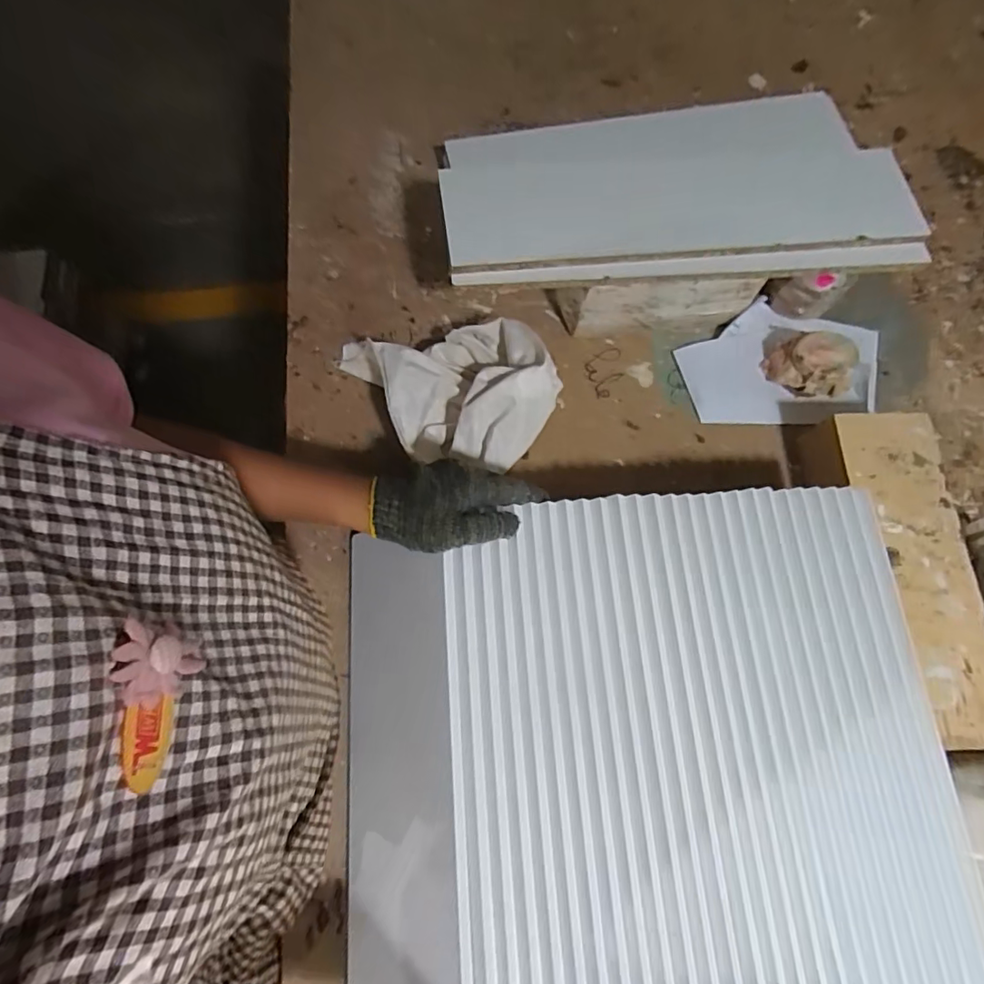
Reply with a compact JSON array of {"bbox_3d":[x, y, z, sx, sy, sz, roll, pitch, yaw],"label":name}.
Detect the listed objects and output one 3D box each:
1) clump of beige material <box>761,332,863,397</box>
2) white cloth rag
[{"bbox_3d":[0.391,-0.155,0.659,0.077,0.059,0.094,-39,77,-12],"label":"clump of beige material"},{"bbox_3d":[-0.047,-0.115,0.611,0.246,0.070,0.174,-4,73,-2],"label":"white cloth rag"}]

